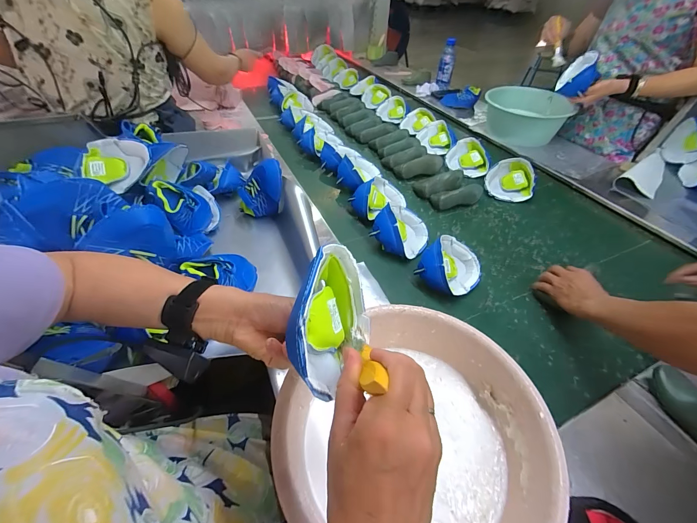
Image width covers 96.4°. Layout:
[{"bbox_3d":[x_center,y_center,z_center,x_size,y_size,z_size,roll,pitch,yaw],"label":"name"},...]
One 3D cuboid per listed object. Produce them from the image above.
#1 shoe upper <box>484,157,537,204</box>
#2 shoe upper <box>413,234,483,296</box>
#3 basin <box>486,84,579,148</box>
[{"bbox_3d":[0.494,-0.251,0.942,0.134,0.072,0.106,23,50,21],"label":"shoe upper"},{"bbox_3d":[0.231,0.007,0.687,0.131,0.053,0.156,49,57,2],"label":"shoe upper"},{"bbox_3d":[0.684,-0.574,1.217,0.300,0.115,0.263,15,48,14],"label":"basin"}]

